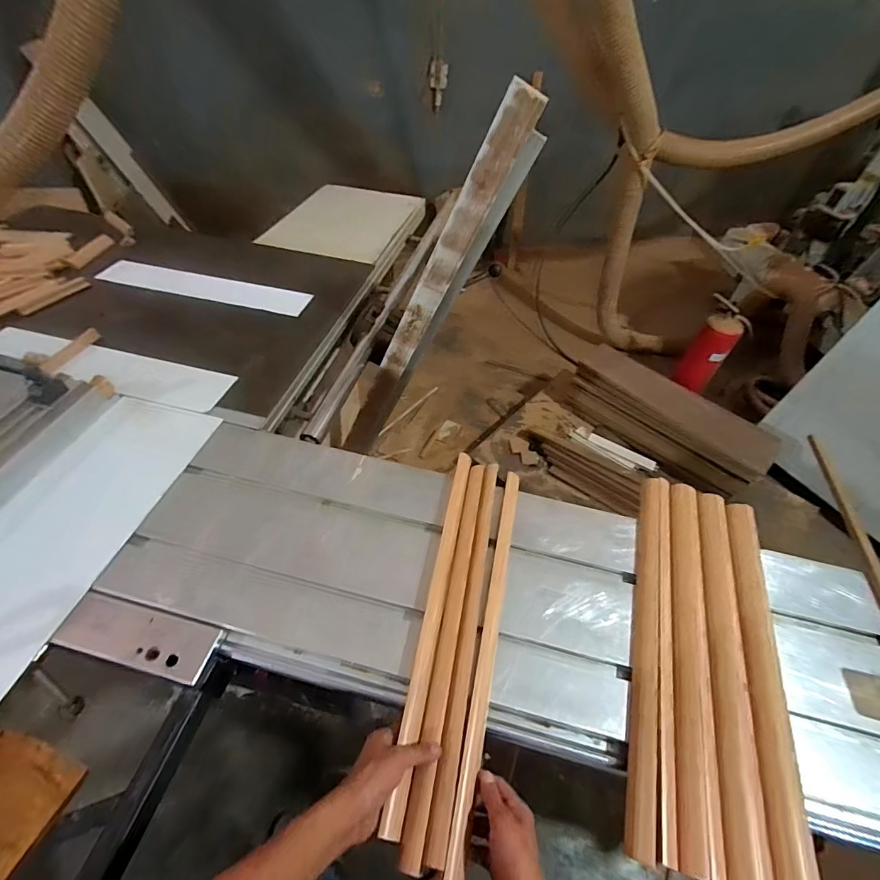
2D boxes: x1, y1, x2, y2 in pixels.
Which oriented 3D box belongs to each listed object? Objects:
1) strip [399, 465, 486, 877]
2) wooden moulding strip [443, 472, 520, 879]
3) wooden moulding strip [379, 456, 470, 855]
[{"bbox_3d":[0.020,0.257,0.632,0.028,0.013,0.545,11,50,4],"label":"strip"},{"bbox_3d":[0.076,0.272,0.626,0.023,0.016,0.544,13,50,6],"label":"wooden moulding strip"},{"bbox_3d":[-0.003,0.235,0.647,0.025,0.017,0.549,11,50,4],"label":"wooden moulding strip"}]

